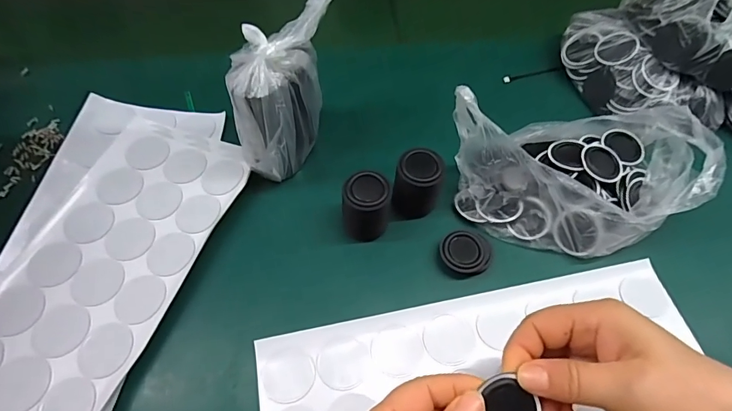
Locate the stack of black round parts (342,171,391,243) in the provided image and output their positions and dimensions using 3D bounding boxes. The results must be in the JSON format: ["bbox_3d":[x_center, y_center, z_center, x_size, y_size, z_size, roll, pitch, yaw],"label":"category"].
[{"bbox_3d":[0.003,0.006,0.355,0.046,0.066,0.038,3,59,-2],"label":"stack of black round parts"}]

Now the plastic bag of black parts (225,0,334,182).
[{"bbox_3d":[-0.071,-0.090,0.360,0.053,0.127,0.102,19,59,7],"label":"plastic bag of black parts"}]

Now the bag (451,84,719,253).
[{"bbox_3d":[0.176,-0.031,0.355,0.181,0.080,0.136,-18,62,-14],"label":"bag"}]

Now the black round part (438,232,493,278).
[{"bbox_3d":[0.083,0.041,0.352,0.040,0.014,0.038,0,57,0],"label":"black round part"}]

